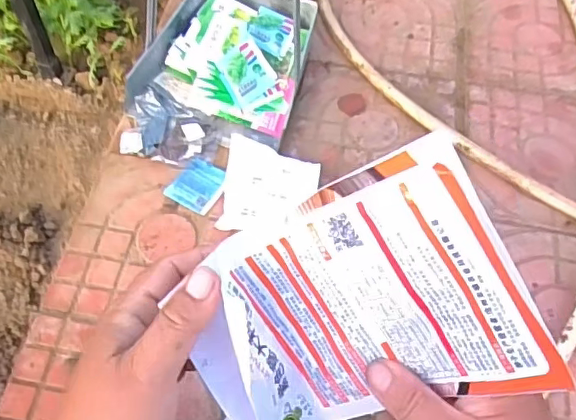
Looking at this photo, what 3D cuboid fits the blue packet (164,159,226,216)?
[{"bbox_3d":[-0.147,-0.041,0.922,0.076,0.008,0.087,25,64,12],"label":"blue packet"}]

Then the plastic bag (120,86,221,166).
[{"bbox_3d":[-0.199,-0.142,0.982,0.170,0.039,0.146,12,62,6],"label":"plastic bag"}]

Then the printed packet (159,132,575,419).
[{"bbox_3d":[0.028,0.059,0.282,0.126,0.172,0.046,58,32,-6],"label":"printed packet"}]

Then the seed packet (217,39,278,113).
[{"bbox_3d":[-0.072,-0.242,0.995,0.088,0.011,0.102,-32,89,-12],"label":"seed packet"}]

